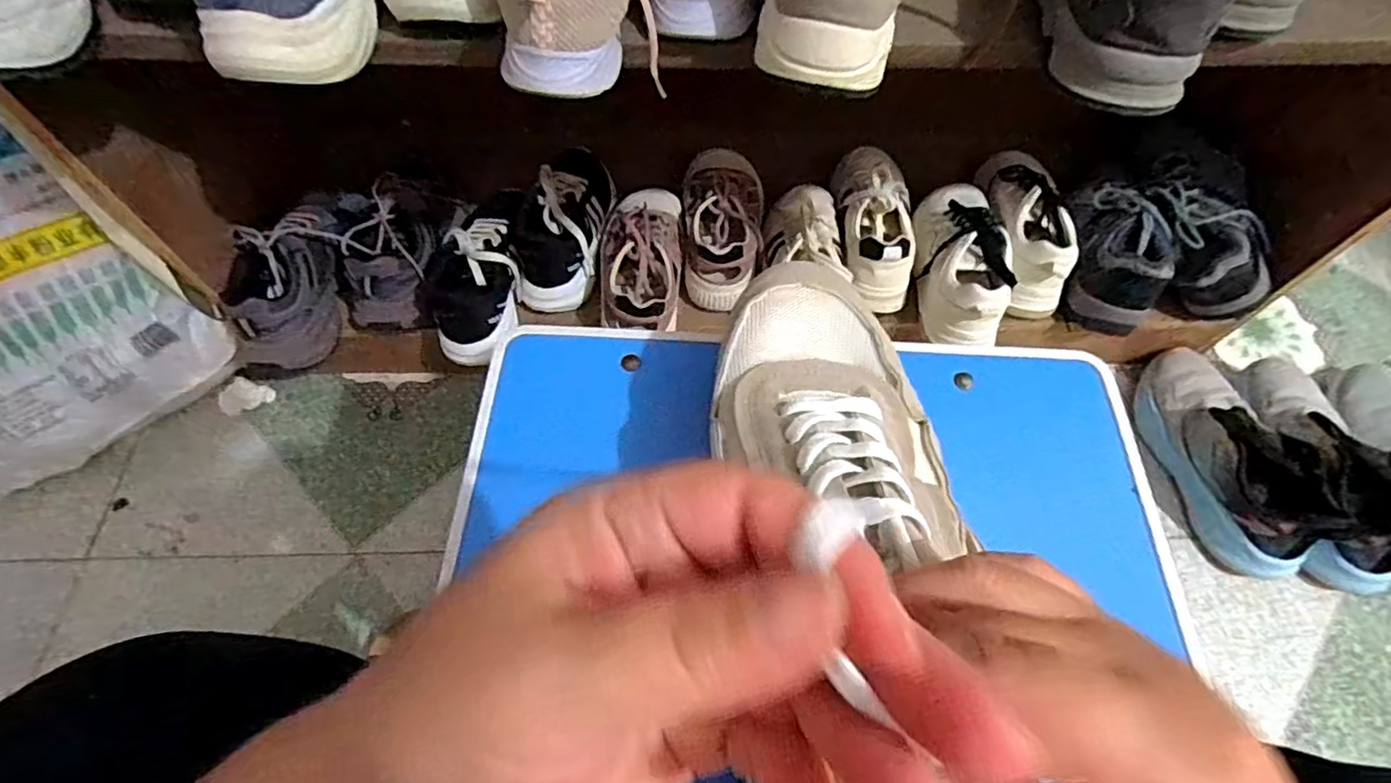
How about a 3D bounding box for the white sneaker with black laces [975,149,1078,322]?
[{"bbox_3d":[0.414,-0.214,0.792,0.081,0.090,0.223,1,62,-1],"label":"white sneaker with black laces"}]

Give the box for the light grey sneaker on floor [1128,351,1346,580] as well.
[{"bbox_3d":[0.637,0.065,0.747,0.098,0.093,0.283,-2,62,-3],"label":"light grey sneaker on floor"}]

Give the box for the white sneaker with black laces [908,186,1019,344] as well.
[{"bbox_3d":[0.318,-0.167,0.751,0.099,0.080,0.228,10,62,4],"label":"white sneaker with black laces"}]

